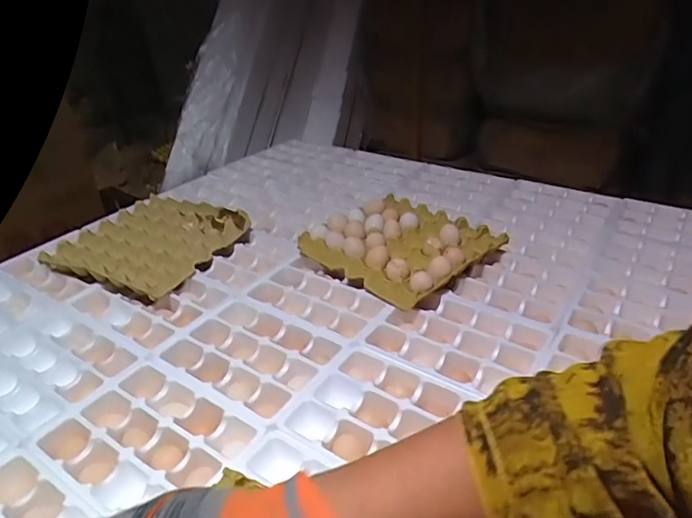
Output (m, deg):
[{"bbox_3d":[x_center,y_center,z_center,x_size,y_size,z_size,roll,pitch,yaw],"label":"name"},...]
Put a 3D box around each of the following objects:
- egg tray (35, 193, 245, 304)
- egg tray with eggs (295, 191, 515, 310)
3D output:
[{"bbox_3d":[-0.395,-0.032,1.048,0.279,0.053,0.321,10,32,20],"label":"egg tray"},{"bbox_3d":[0.108,-0.029,0.970,0.293,0.060,0.293,25,39,39],"label":"egg tray with eggs"}]

